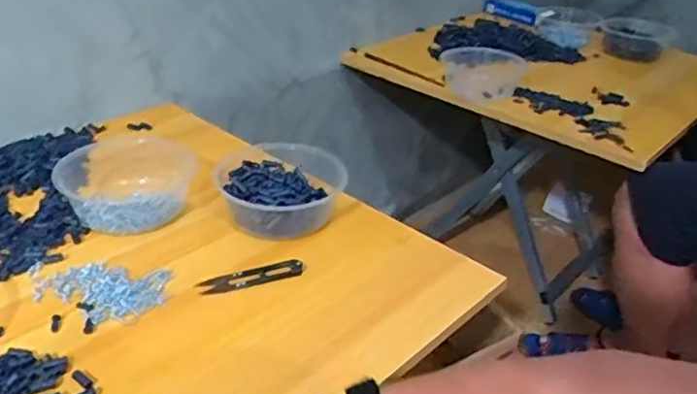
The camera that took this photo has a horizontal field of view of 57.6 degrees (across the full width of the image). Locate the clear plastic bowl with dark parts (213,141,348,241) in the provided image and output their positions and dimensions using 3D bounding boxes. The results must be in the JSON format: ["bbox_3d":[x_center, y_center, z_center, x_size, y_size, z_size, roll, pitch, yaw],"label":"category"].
[{"bbox_3d":[-0.076,-0.012,0.720,0.144,0.059,0.171,-4,32,-13],"label":"clear plastic bowl with dark parts"}]

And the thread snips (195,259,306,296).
[{"bbox_3d":[-0.093,0.077,0.617,0.104,0.011,0.027,-9,33,-22],"label":"thread snips"}]

